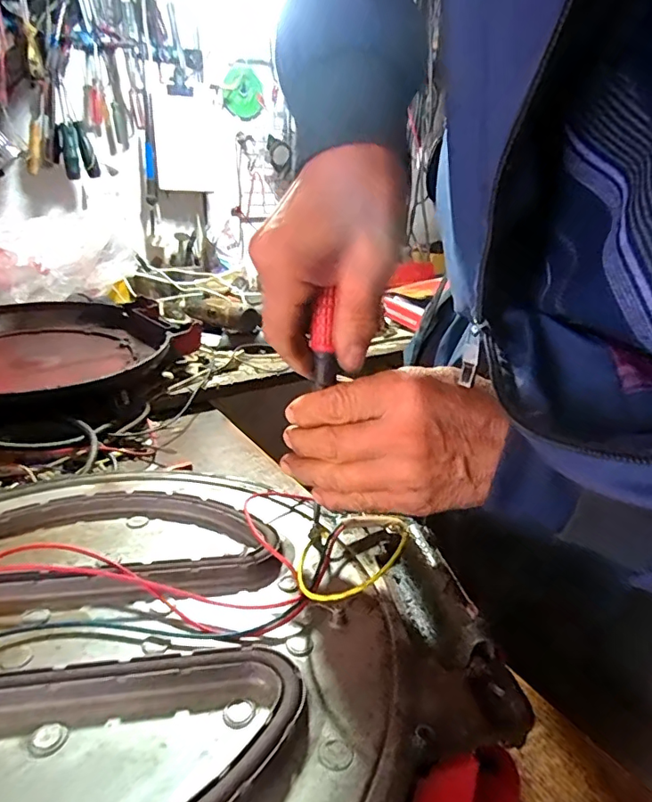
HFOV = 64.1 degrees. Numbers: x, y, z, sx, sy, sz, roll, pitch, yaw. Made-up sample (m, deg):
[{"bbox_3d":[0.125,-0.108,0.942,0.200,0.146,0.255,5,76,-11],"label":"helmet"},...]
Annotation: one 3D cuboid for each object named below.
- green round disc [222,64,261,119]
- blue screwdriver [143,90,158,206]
[{"bbox_3d":[-0.191,-0.696,1.174,0.091,0.098,0.018,-13,27,-32],"label":"green round disc"},{"bbox_3d":[-0.373,-0.531,1.103,0.025,0.208,0.023,-8,25,-23],"label":"blue screwdriver"}]

